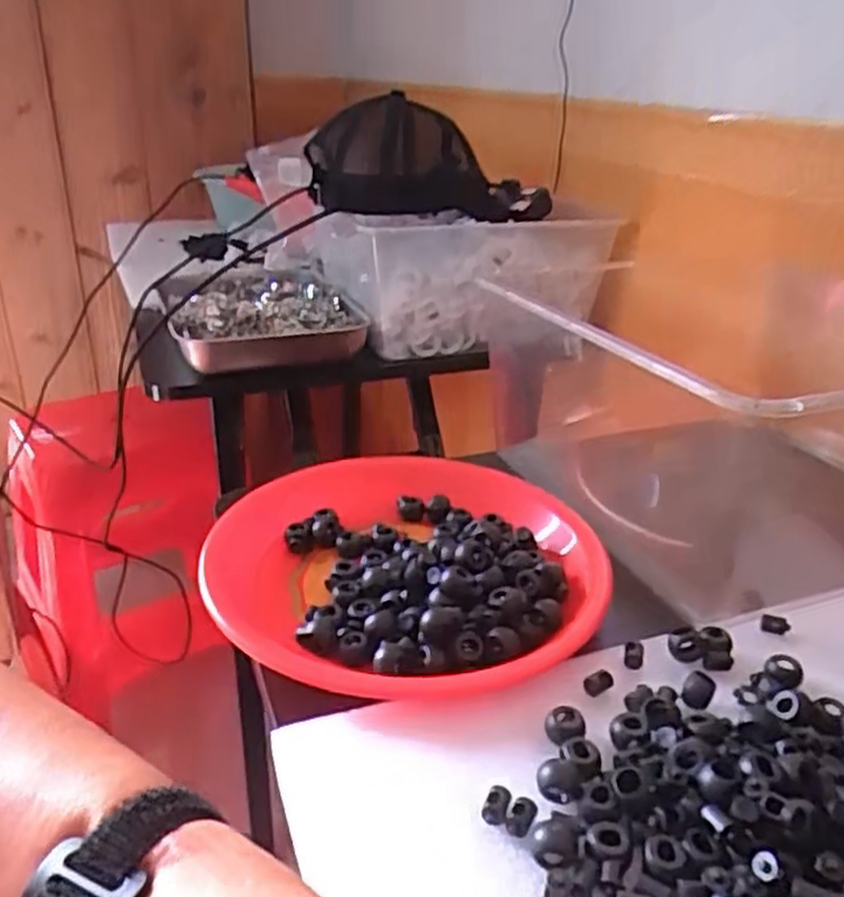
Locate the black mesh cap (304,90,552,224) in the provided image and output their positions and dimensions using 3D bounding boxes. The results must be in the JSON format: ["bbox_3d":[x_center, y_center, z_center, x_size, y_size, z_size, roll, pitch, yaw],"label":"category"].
[{"bbox_3d":[0.015,-0.312,0.833,0.262,0.119,0.173,1,27,-2],"label":"black mesh cap"}]

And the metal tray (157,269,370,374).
[{"bbox_3d":[-0.178,-0.151,0.841,0.192,0.040,0.240,-8,29,-19],"label":"metal tray"}]

